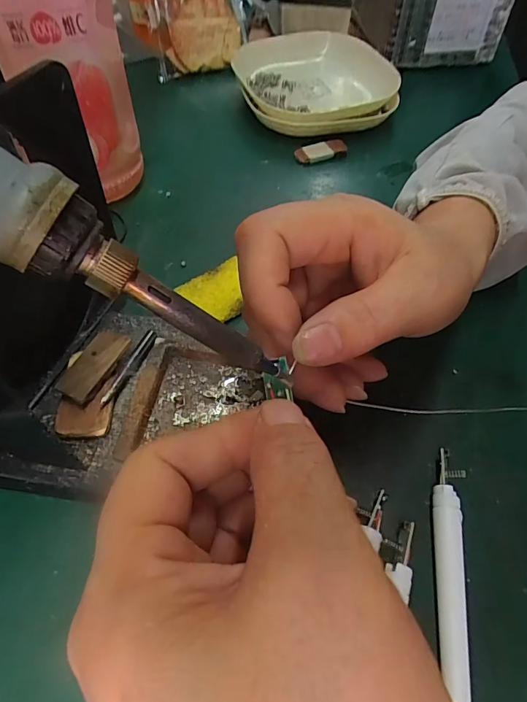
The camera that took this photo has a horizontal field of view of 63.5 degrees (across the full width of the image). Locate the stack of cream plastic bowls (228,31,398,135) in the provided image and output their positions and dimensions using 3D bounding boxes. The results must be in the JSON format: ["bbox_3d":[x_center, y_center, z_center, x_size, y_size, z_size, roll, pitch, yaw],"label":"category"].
[{"bbox_3d":[0.050,-0.256,0.408,0.149,0.034,0.149,-13,56,-11],"label":"stack of cream plastic bowls"}]

